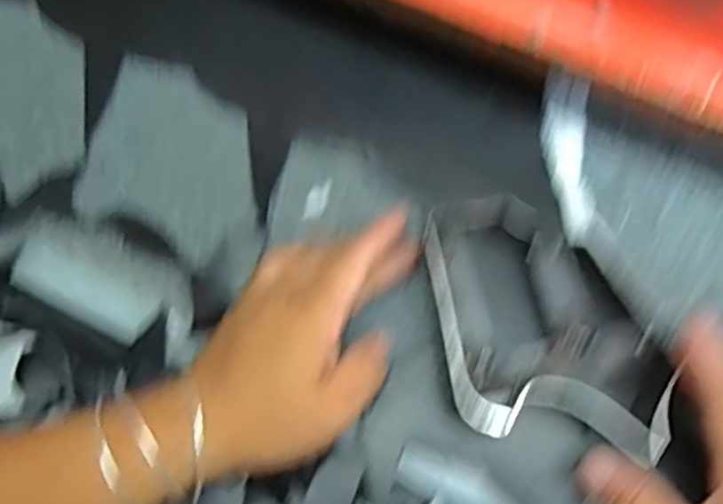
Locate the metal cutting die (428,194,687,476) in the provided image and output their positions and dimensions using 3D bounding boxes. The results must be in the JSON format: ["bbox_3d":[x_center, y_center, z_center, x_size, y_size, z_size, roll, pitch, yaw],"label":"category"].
[{"bbox_3d":[0.096,0.038,0.340,0.111,0.026,0.138,-10,74,-3],"label":"metal cutting die"}]

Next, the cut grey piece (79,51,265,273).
[{"bbox_3d":[-0.111,-0.056,0.393,0.107,0.007,0.116,14,74,4],"label":"cut grey piece"}]

